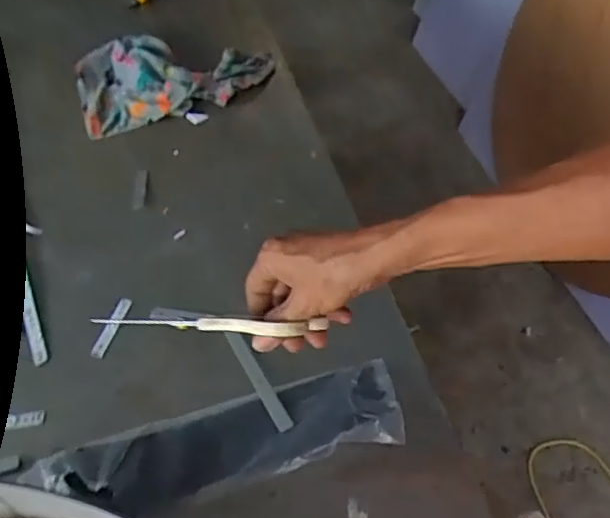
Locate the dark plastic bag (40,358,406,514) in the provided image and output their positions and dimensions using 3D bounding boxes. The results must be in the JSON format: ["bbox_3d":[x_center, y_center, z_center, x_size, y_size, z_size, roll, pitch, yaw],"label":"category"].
[{"bbox_3d":[-0.070,0.162,0.579,0.321,0.030,0.089,-11,51,-11],"label":"dark plastic bag"}]

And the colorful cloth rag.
[{"bbox_3d":[-0.196,-0.280,0.951,0.289,0.042,0.179,-11,51,-11],"label":"colorful cloth rag"}]

